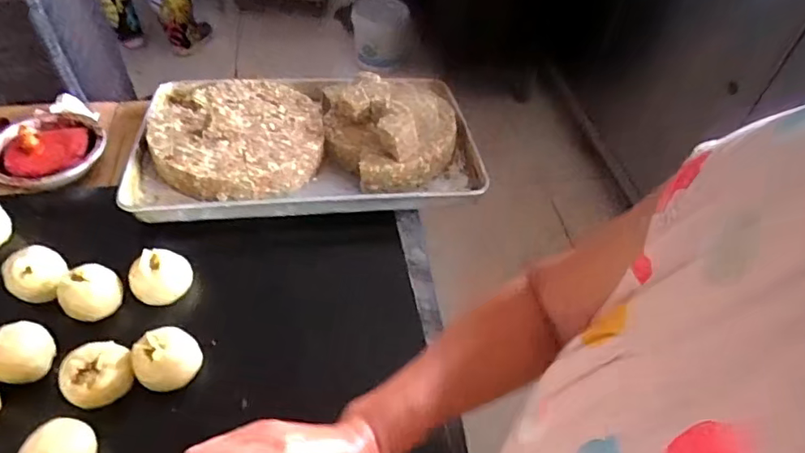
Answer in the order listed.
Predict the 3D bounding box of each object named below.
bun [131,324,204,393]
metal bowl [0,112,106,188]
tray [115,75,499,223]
[{"bbox_3d":[-0.299,0.171,0.678,0.078,0.059,0.066,-25,56,-26],"label":"bun"},{"bbox_3d":[-0.621,-0.136,0.932,0.186,0.042,0.186,3,48,-4],"label":"metal bowl"},{"bbox_3d":[-0.171,-0.183,0.981,0.610,0.103,0.381,-4,49,-9],"label":"tray"}]

